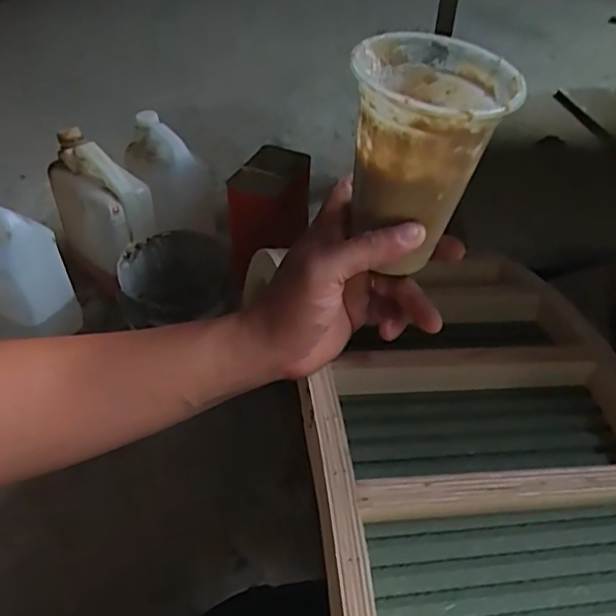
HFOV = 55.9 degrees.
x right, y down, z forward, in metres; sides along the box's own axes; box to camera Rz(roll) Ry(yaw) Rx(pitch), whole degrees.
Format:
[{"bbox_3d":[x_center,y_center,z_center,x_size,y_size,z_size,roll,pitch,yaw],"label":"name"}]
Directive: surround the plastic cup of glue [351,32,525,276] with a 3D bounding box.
[{"bbox_3d":[0.070,-0.088,0.352,0.082,0.120,0.089,0,44,0],"label":"plastic cup of glue"}]

